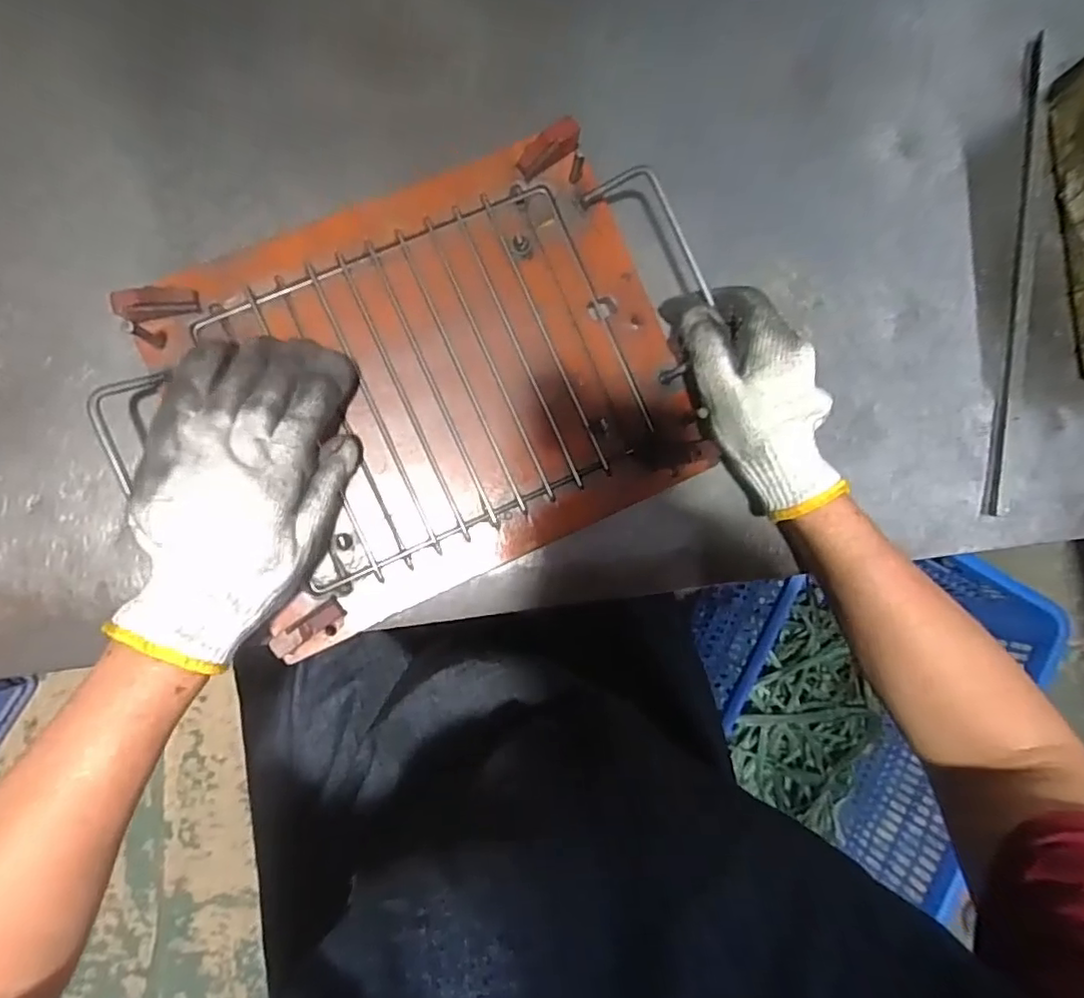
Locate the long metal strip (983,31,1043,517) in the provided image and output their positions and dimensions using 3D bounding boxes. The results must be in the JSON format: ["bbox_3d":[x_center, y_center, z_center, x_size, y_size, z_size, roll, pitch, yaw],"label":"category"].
[{"bbox_3d":[0.344,-0.166,0.449,0.014,0.004,0.354,8,85,-6],"label":"long metal strip"}]

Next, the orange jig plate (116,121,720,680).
[{"bbox_3d":[-0.064,-0.076,0.393,0.291,0.023,0.245,-24,90,-6],"label":"orange jig plate"}]

